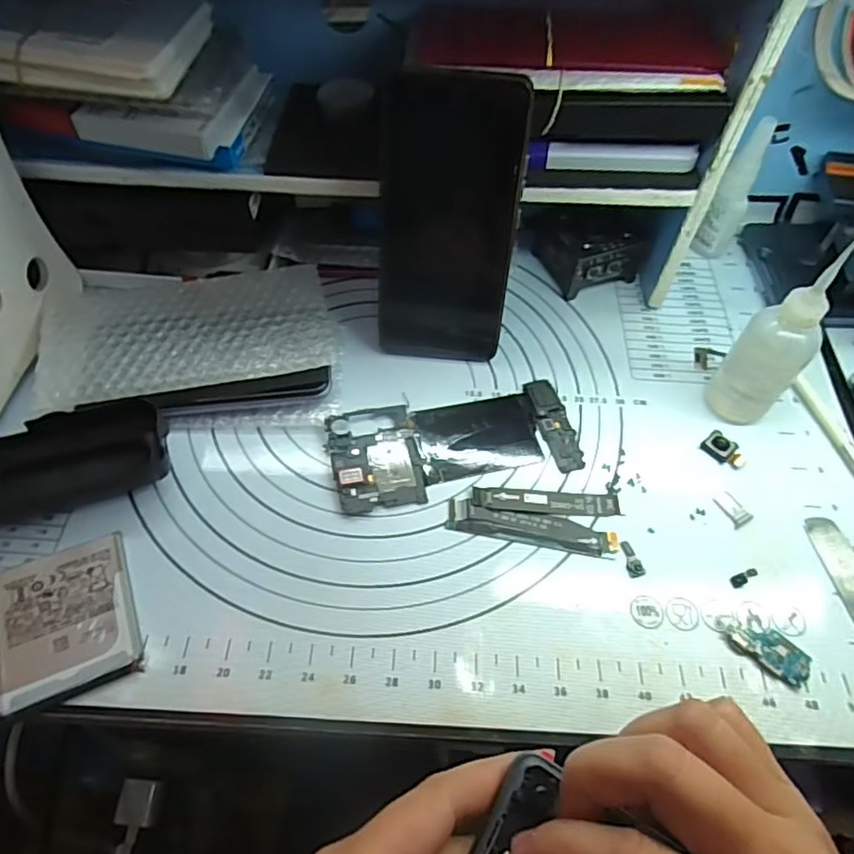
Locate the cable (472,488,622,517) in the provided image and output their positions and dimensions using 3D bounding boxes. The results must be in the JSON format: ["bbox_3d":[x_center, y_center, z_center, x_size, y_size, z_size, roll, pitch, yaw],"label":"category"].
[{"bbox_3d":[0.067,0.041,0.340,0.081,0.004,0.013,3,57,-1],"label":"cable"}]

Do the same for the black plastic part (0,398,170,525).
[{"bbox_3d":[-0.199,0.016,0.330,0.113,0.020,0.051,-15,59,-12],"label":"black plastic part"}]

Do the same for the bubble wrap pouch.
[{"bbox_3d":[-0.142,-0.050,0.377,0.169,0.028,0.103,-6,57,-7],"label":"bubble wrap pouch"}]

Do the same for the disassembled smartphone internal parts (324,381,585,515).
[{"bbox_3d":[0.016,0.008,0.359,0.143,0.005,0.064,-10,58,-9],"label":"disassembled smartphone internal parts"}]

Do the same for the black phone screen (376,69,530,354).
[{"bbox_3d":[0.012,-0.109,0.347,0.077,0.160,0.005,4,39,-1],"label":"black phone screen"}]

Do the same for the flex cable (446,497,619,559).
[{"bbox_3d":[0.057,0.055,0.331,0.090,0.004,0.018,11,57,4],"label":"flex cable"}]

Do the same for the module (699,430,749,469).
[{"bbox_3d":[0.179,0.014,0.366,0.026,0.006,0.016,38,63,20],"label":"module"}]

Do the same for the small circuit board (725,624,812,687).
[{"bbox_3d":[0.167,0.109,0.298,0.038,0.005,0.019,35,62,19],"label":"small circuit board"}]

